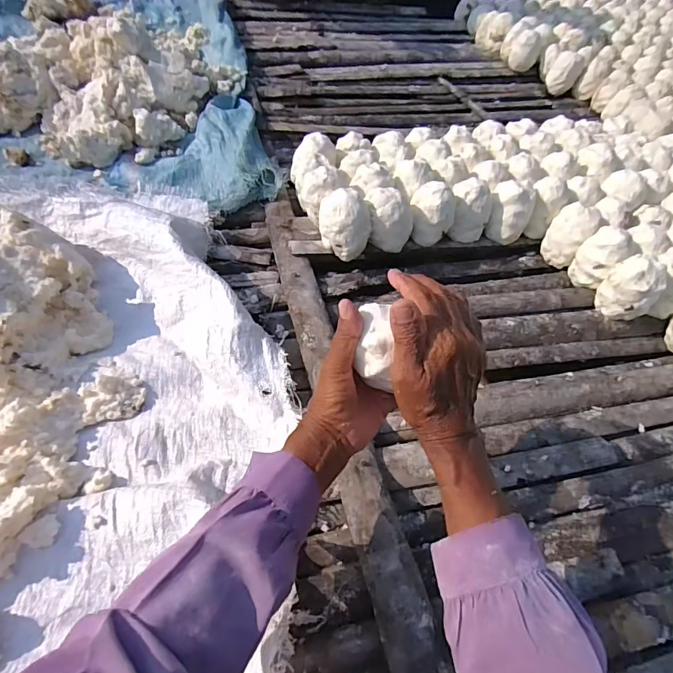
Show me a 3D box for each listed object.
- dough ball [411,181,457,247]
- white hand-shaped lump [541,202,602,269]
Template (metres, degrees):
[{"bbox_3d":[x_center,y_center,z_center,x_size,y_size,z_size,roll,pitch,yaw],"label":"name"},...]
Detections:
[{"bbox_3d":[0.168,-0.219,0.766,0.078,0.094,0.061,15,54,6],"label":"dough ball"},{"bbox_3d":[0.433,-0.190,0.809,0.072,0.097,0.071,32,58,18],"label":"white hand-shaped lump"}]

